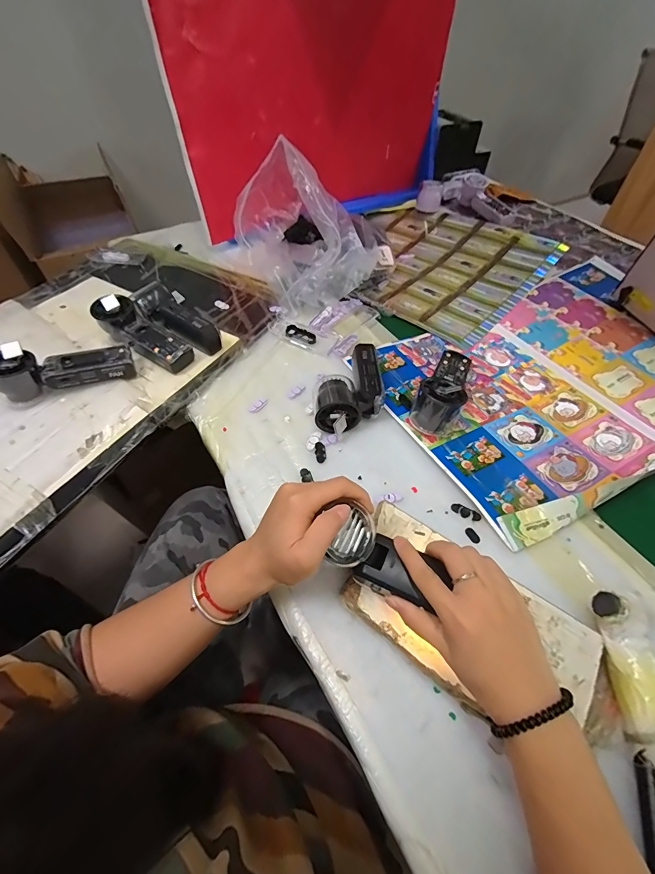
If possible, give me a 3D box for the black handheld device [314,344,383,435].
[{"bbox_3d":[0.027,-0.065,0.492,0.090,0.054,0.128,-2,52,-2],"label":"black handheld device"}]

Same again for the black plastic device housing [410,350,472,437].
[{"bbox_3d":[0.163,-0.075,0.490,0.053,0.063,0.158,24,55,18],"label":"black plastic device housing"}]

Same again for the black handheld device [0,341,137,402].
[{"bbox_3d":[-0.347,-0.095,0.489,0.156,0.065,0.043,-16,53,-12],"label":"black handheld device"}]

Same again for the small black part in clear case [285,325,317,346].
[{"bbox_3d":[-0.043,-0.162,0.591,0.053,0.009,0.026,28,57,21],"label":"small black part in clear case"}]

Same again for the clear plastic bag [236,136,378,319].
[{"bbox_3d":[-0.050,-0.361,0.645,0.189,0.186,0.272,-28,57,-21],"label":"clear plastic bag"}]

